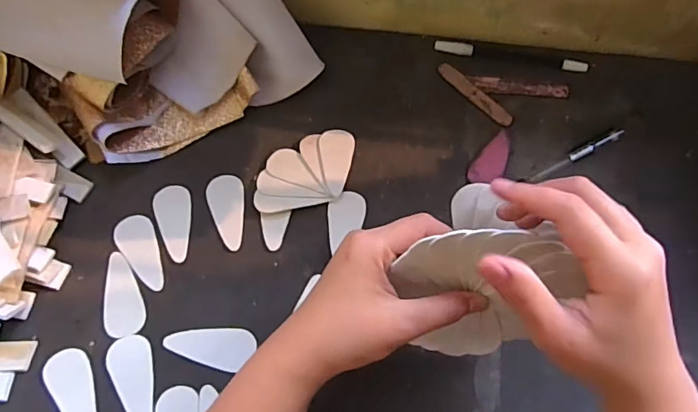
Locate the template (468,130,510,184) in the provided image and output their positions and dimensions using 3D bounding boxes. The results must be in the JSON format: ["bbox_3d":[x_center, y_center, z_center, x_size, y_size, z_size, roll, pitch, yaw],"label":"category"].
[{"bbox_3d":[0.130,-0.045,0.445,0.029,0.004,0.061,18,65,17],"label":"template"}]

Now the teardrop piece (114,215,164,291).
[{"bbox_3d":[-0.174,0.039,0.412,0.031,0.004,0.070,-27,70,-11],"label":"teardrop piece"}]

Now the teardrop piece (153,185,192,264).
[{"bbox_3d":[-0.151,0.014,0.422,0.031,0.004,0.070,-11,68,-5],"label":"teardrop piece"}]

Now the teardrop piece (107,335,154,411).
[{"bbox_3d":[-0.163,0.133,0.370,0.030,0.004,0.071,-17,69,-7],"label":"teardrop piece"}]

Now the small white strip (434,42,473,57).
[{"bbox_3d":[0.105,-0.158,0.488,0.037,0.008,0.010,12,68,5],"label":"small white strip"}]

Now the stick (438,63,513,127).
[{"bbox_3d":[0.121,-0.109,0.472,0.014,0.004,0.090,-39,73,-15],"label":"stick"}]

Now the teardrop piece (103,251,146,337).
[{"bbox_3d":[-0.184,0.070,0.397,0.031,0.004,0.070,-13,68,-6],"label":"teardrop piece"}]

